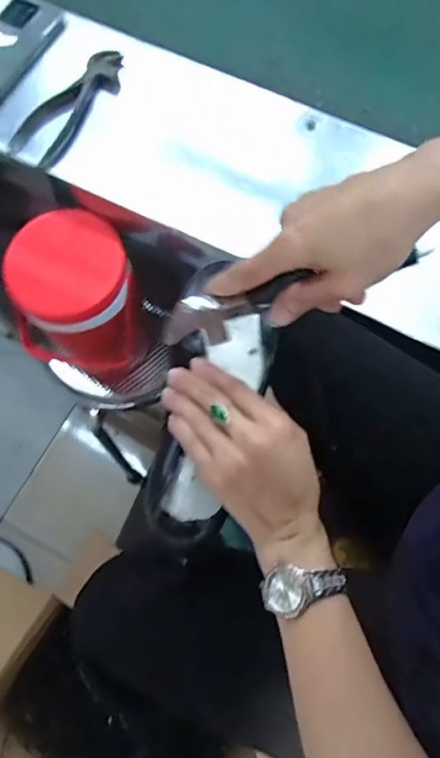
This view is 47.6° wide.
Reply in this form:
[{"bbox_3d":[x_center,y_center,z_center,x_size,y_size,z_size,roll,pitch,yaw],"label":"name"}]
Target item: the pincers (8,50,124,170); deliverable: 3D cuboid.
[{"bbox_3d":[-0.188,-0.343,0.616,0.069,0.033,0.179,36,76,11],"label":"pincers"}]

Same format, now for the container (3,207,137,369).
[{"bbox_3d":[-0.184,-0.102,0.680,0.149,0.195,0.156,0,72,1],"label":"container"}]

